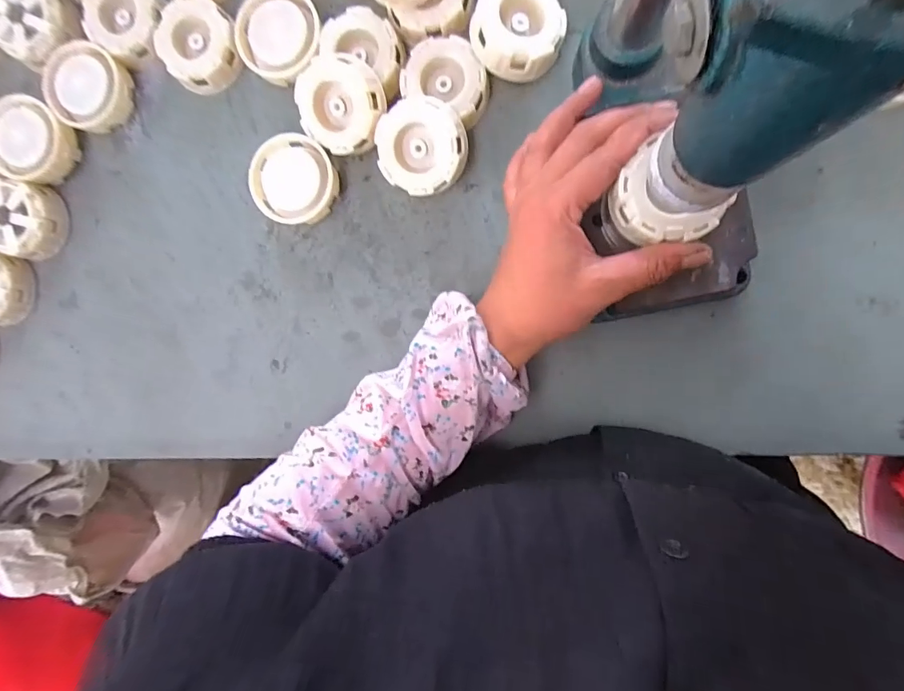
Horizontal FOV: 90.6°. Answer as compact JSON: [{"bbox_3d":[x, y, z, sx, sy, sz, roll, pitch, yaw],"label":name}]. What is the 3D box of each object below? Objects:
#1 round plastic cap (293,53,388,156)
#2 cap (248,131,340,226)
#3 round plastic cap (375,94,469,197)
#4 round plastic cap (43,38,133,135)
[{"bbox_3d":[-0.078,-0.171,0.321,0.061,0.019,0.061,5,113,13],"label":"round plastic cap"},{"bbox_3d":[-0.118,-0.125,0.339,0.060,0.018,0.065,0,94,8],"label":"cap"},{"bbox_3d":[-0.021,-0.139,0.319,0.061,0.033,0.060,1,96,7],"label":"round plastic cap"},{"bbox_3d":[-0.295,-0.207,0.359,0.072,0.016,0.062,23,98,4],"label":"round plastic cap"}]

